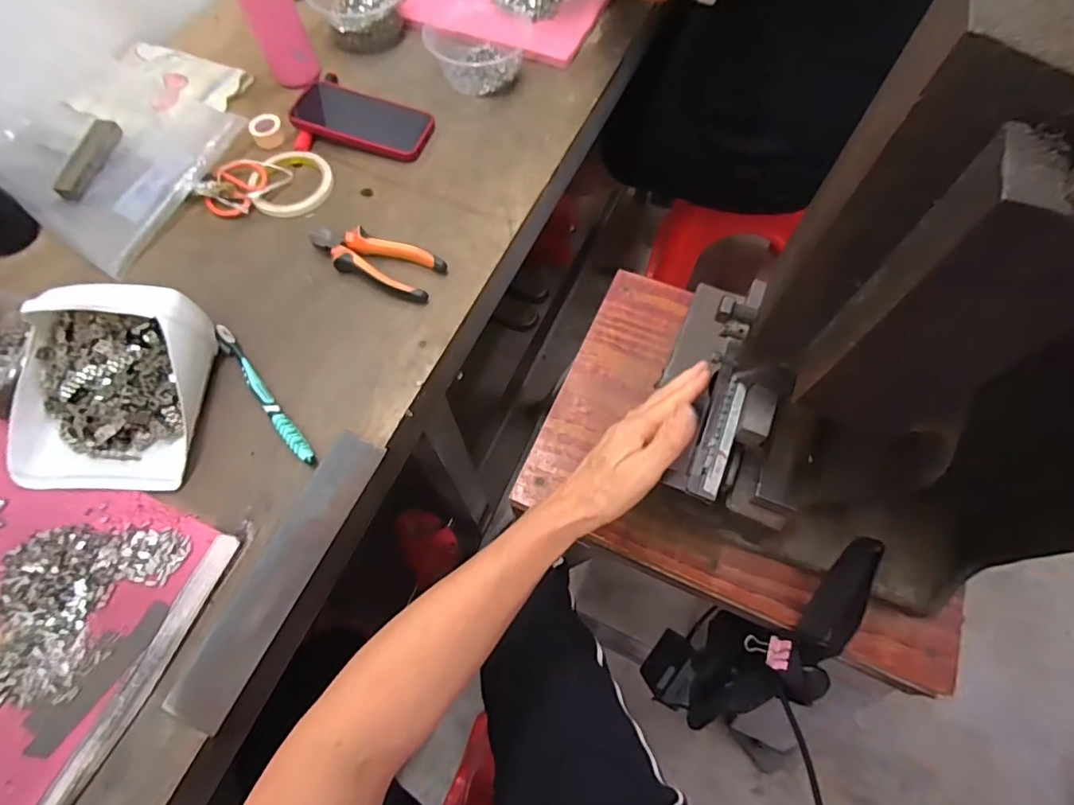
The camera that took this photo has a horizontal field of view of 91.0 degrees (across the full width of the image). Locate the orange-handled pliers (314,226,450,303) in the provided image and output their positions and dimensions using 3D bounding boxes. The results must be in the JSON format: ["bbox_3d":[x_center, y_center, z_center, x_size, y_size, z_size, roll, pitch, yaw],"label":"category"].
[{"bbox_3d":[-0.174,-0.156,0.570,0.144,0.026,0.055,21,67,11],"label":"orange-handled pliers"}]

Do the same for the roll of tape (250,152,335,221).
[{"bbox_3d":[-0.291,-0.261,0.627,0.097,0.010,0.097,-1,64,1],"label":"roll of tape"}]

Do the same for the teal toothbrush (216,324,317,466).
[{"bbox_3d":[-0.262,-0.008,0.506,0.016,0.015,0.178,-37,69,-15],"label":"teal toothbrush"}]

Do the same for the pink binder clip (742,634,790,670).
[{"bbox_3d":[0.210,0.225,0.480,0.037,0.017,0.026,18,66,10],"label":"pink binder clip"}]

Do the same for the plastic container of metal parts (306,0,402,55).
[{"bbox_3d":[-0.239,-0.553,0.730,0.133,0.057,0.143,-25,66,-10],"label":"plastic container of metal parts"}]

